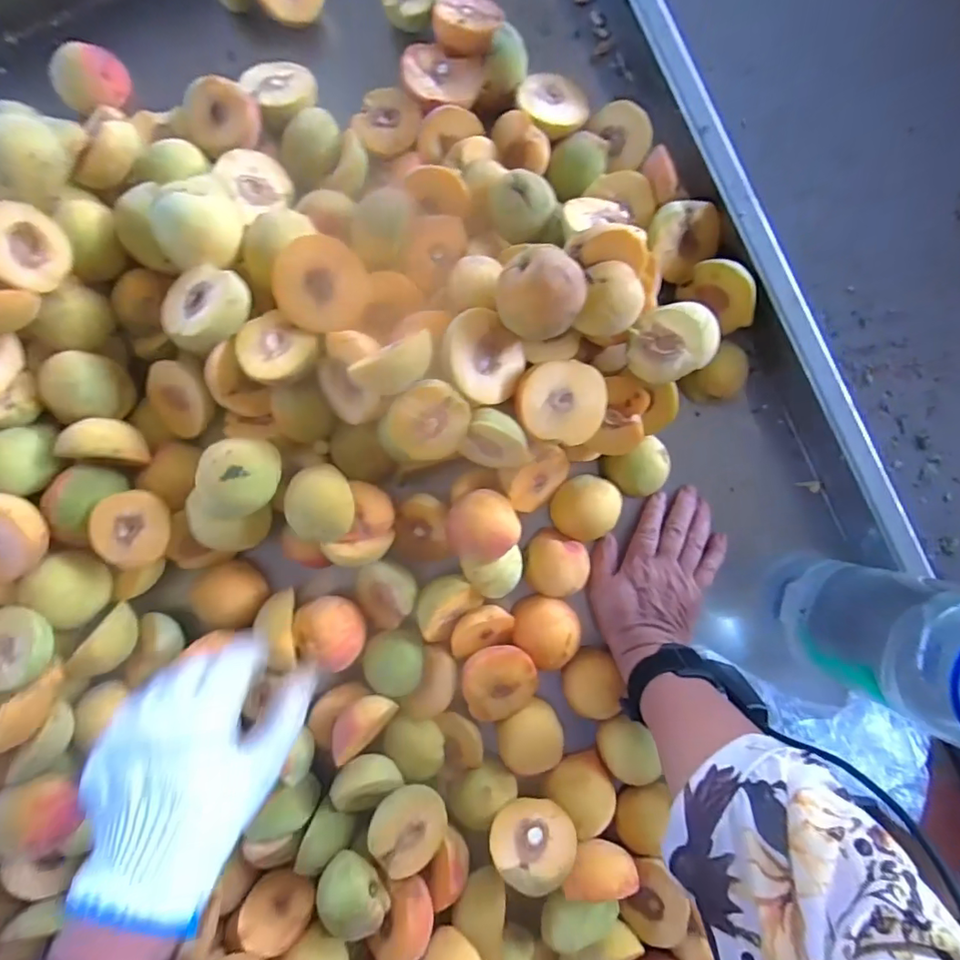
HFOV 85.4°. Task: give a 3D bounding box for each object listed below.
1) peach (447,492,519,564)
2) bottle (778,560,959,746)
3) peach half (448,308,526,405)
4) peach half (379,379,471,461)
[{"bbox_3d":[0.001,0.036,0.409,0.053,0.040,0.054,0,87,-1],"label":"peach"},{"bbox_3d":[0.287,0.116,0.349,0.073,0.217,0.108,12,87,0],"label":"bottle"},{"bbox_3d":[-0.001,-0.090,0.378,0.057,0.031,0.064,-36,116,-25],"label":"peach half"},{"bbox_3d":[-0.038,-0.045,0.372,0.057,0.031,0.058,-43,121,15],"label":"peach half"}]

